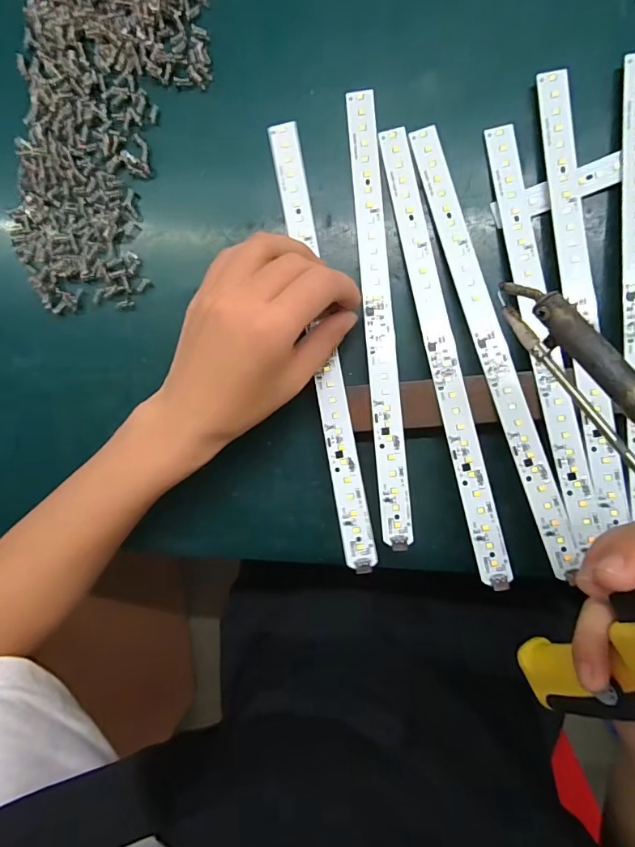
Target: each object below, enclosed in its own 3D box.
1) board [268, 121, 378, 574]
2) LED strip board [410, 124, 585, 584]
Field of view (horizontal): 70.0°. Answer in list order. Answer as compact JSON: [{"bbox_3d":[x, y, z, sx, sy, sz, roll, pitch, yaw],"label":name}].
[{"bbox_3d":[0.002,-0.053,0.282,0.019,0.008,0.282,-10,84,6],"label":"board"},{"bbox_3d":[0.108,-0.051,0.274,0.023,0.009,0.274,-16,83,1],"label":"LED strip board"}]

